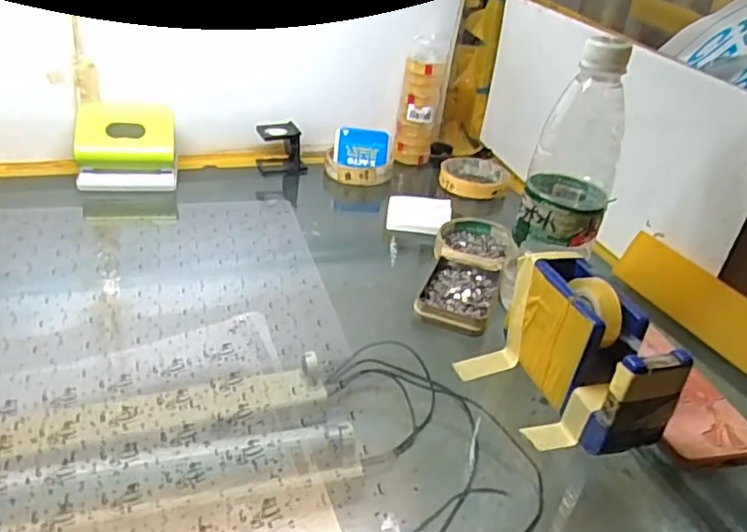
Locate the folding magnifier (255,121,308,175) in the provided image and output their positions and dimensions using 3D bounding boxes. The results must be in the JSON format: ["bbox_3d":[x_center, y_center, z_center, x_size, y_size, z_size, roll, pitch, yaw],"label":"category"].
[{"bbox_3d":[-0.113,-0.145,0.744,0.056,0.056,0.043,-3,32,-16],"label":"folding magnifier"}]

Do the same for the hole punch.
[{"bbox_3d":[-0.265,-0.130,0.655,0.100,0.074,0.062,-3,32,-16],"label":"hole punch"}]

